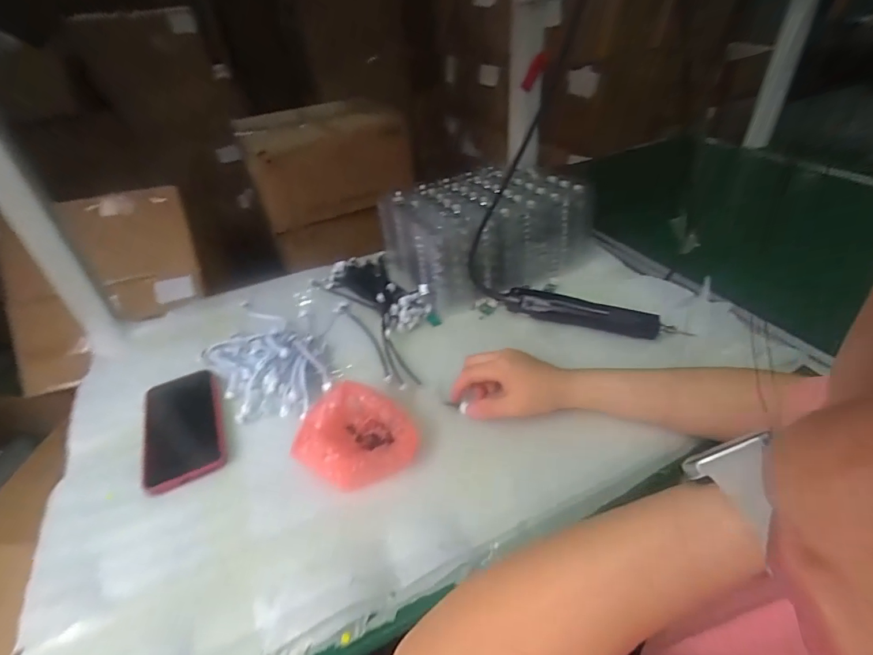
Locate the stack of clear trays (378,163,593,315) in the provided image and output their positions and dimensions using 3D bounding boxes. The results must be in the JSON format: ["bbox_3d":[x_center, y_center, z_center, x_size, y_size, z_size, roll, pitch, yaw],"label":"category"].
[{"bbox_3d":[0.073,-0.155,0.716,0.277,0.125,0.197,-17,39,-15],"label":"stack of clear trays"}]

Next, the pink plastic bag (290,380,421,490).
[{"bbox_3d":[-0.079,0.112,0.450,0.117,0.051,0.103,12,41,21],"label":"pink plastic bag"}]

